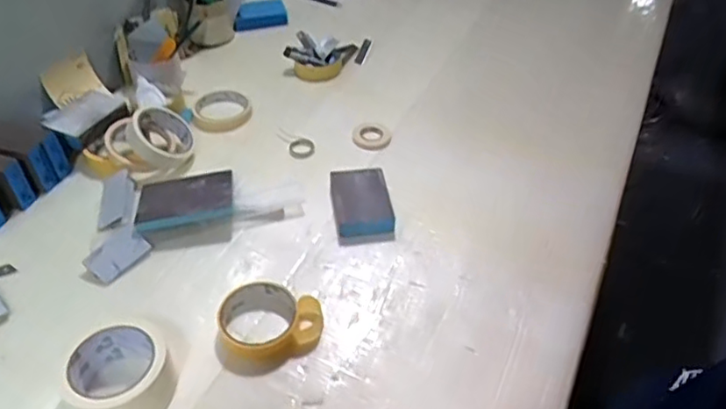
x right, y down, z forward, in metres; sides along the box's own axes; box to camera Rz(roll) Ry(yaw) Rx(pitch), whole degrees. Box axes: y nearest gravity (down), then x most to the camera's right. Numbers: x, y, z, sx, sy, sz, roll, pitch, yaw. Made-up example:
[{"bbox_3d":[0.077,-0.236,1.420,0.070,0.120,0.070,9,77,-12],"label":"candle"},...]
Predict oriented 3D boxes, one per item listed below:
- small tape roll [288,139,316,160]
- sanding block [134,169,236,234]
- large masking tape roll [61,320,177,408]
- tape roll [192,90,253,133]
[{"bbox_3d":[-0.086,-0.078,0.871,0.038,0.008,0.040,0,43,0],"label":"small tape roll"},{"bbox_3d":[-0.225,-0.005,0.781,0.116,0.019,0.085,-8,44,-9],"label":"sanding block"},{"bbox_3d":[-0.236,0.162,0.601,0.092,0.054,0.088,0,43,0],"label":"large masking tape roll"},{"bbox_3d":[-0.215,-0.144,0.943,0.086,0.020,0.089,0,43,0],"label":"tape roll"}]

